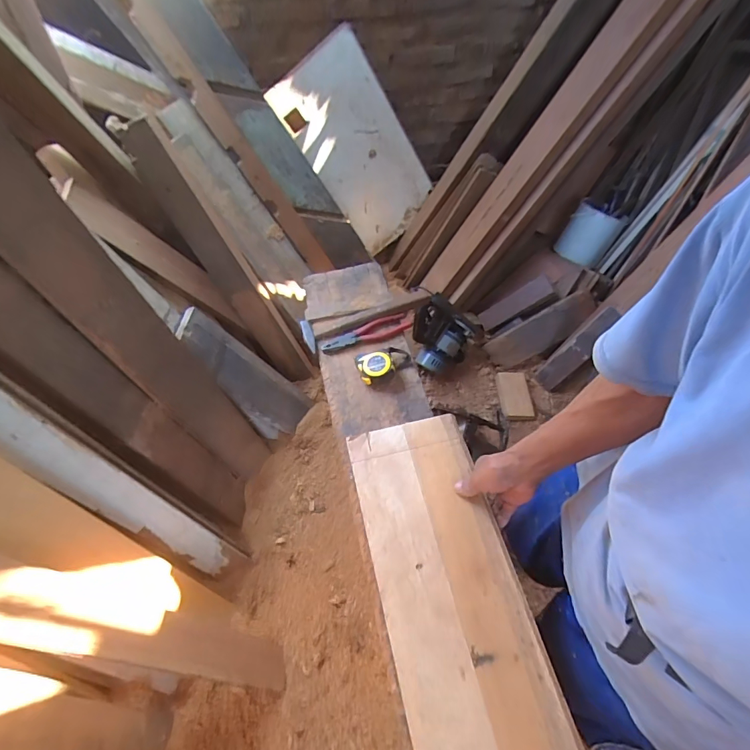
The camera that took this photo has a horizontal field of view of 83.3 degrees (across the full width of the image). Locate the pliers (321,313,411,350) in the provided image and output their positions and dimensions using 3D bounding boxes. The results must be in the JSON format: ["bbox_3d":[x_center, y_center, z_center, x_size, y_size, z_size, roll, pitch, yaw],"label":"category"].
[{"bbox_3d":[-0.018,-0.090,0.886,0.190,0.012,0.046,-15,60,-11],"label":"pliers"}]

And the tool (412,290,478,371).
[{"bbox_3d":[0.228,-0.148,1.459,0.232,0.240,0.181,-35,65,-21],"label":"tool"}]

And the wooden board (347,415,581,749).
[{"bbox_3d":[0.131,0.392,0.535,0.186,0.025,0.731,-11,57,-9],"label":"wooden board"}]

